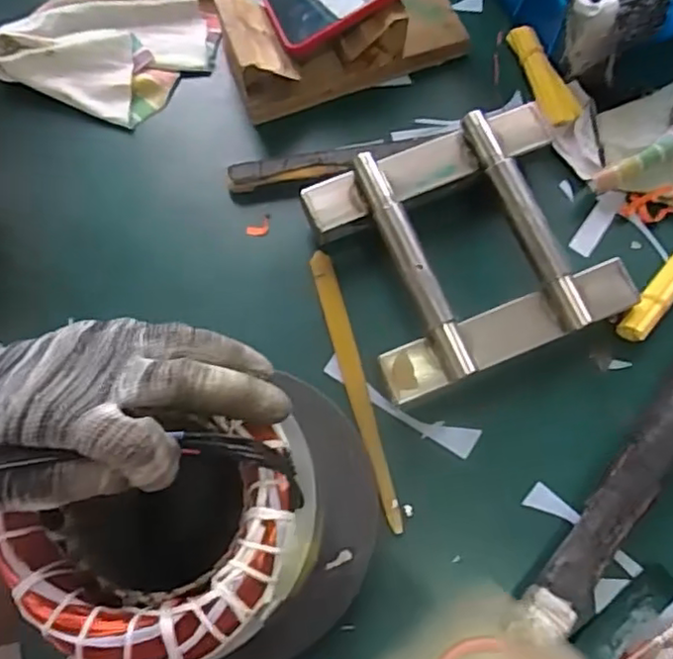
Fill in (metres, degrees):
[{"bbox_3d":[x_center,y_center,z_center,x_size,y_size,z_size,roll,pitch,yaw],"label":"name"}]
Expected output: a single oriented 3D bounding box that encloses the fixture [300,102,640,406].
[{"bbox_3d":[0.098,-0.062,0.486,0.195,0.057,0.174,-22,71,-7],"label":"fixture"}]

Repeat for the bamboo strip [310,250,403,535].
[{"bbox_3d":[0.014,0.039,0.476,0.016,0.009,0.211,-15,70,-5],"label":"bamboo strip"}]

